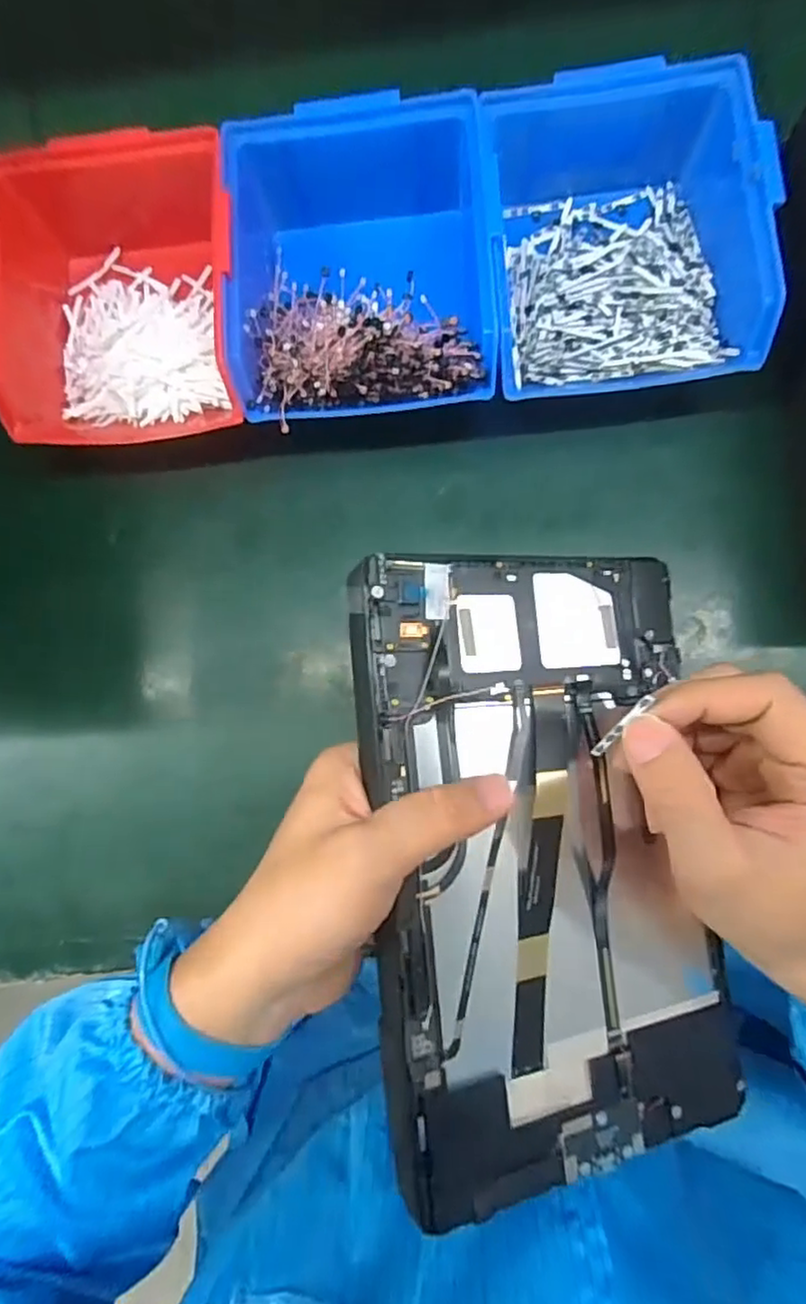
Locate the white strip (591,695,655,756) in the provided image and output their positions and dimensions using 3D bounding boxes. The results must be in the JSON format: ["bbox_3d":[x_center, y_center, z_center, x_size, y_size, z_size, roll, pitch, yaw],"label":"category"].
[{"bbox_3d":[0.081,0.028,0.243,0.004,0.037,0.004,29,42,4],"label":"white strip"}]

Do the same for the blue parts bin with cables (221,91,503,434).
[{"bbox_3d":[-0.018,-0.186,0.322,0.127,0.059,0.147,-4,85,3],"label":"blue parts bin with cables"}]

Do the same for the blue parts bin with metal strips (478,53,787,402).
[{"bbox_3d":[0.102,-0.198,0.317,0.121,0.063,0.144,-4,85,3],"label":"blue parts bin with metal strips"}]

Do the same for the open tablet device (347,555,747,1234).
[{"bbox_3d":[0.060,0.078,0.266,0.152,0.021,0.235,-2,82,-22],"label":"open tablet device"}]

